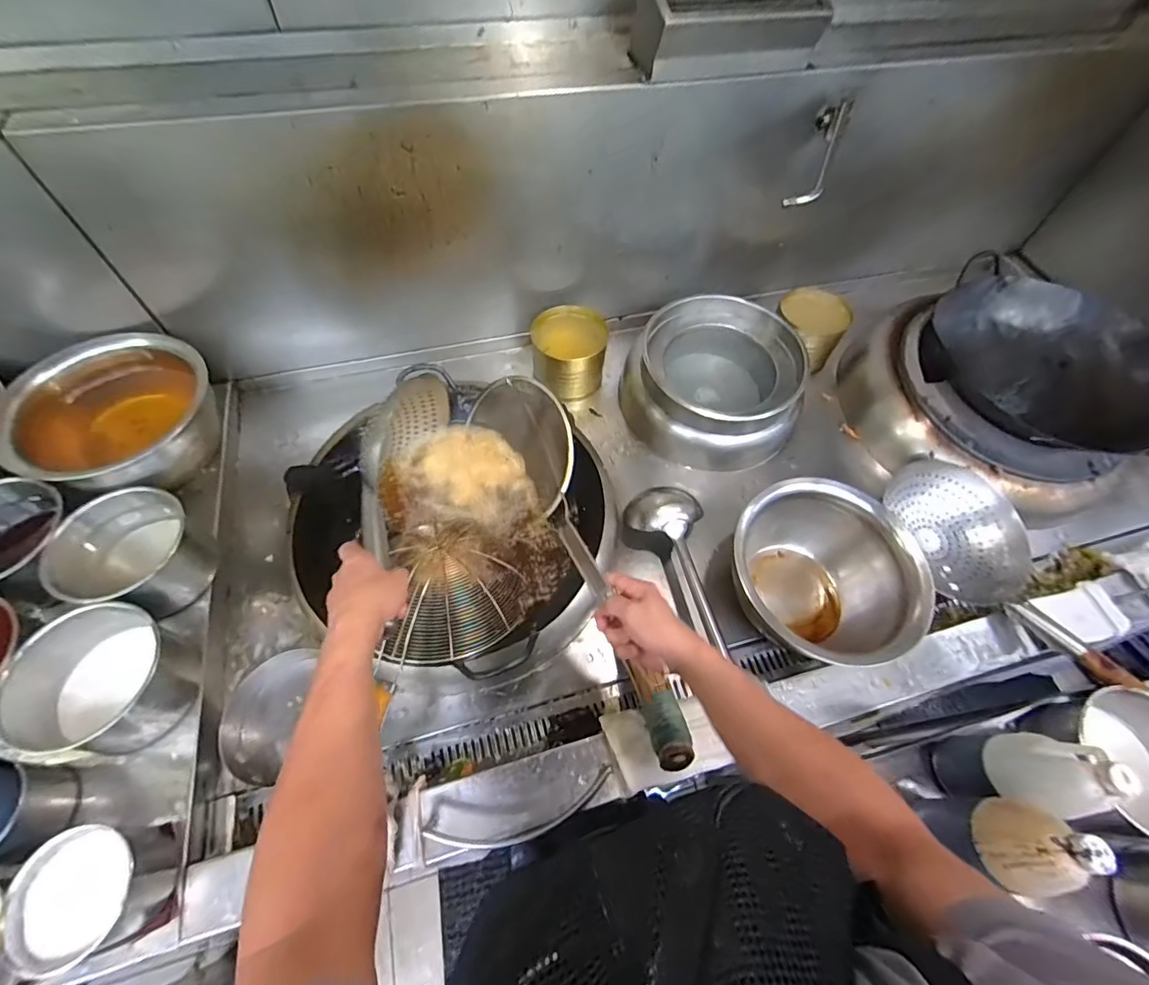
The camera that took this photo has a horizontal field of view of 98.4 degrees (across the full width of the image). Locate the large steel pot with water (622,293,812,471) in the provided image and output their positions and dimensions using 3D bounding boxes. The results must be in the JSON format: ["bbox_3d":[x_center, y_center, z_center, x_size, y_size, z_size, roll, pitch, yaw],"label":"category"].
[{"bbox_3d":[0.293,-0.224,1.046,0.360,0.191,0.291,27,61,13],"label":"large steel pot with water"}]

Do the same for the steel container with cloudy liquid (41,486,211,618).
[{"bbox_3d":[-0.669,0.098,0.761,0.143,0.144,0.173,19,59,9],"label":"steel container with cloudy liquid"}]

